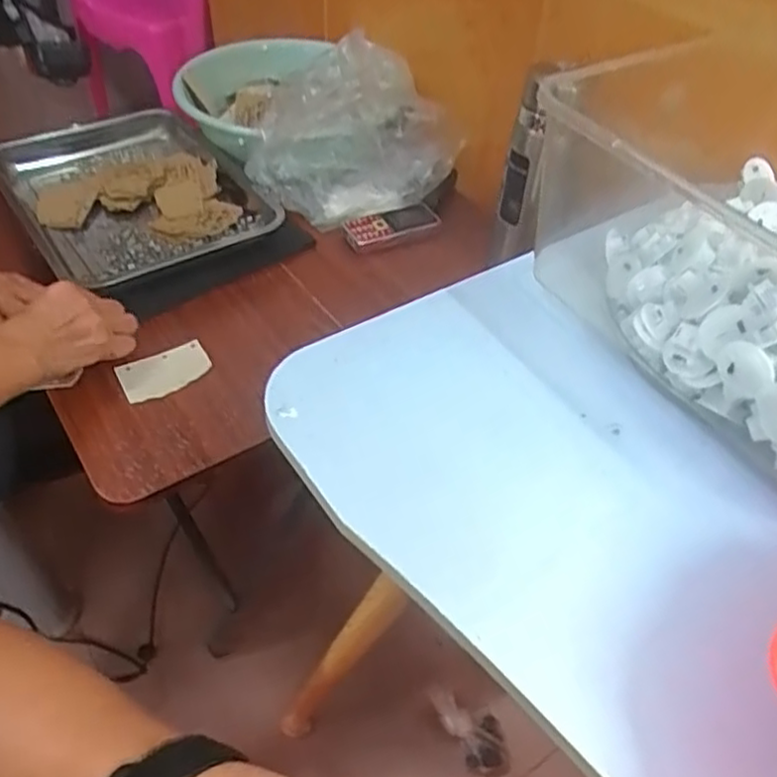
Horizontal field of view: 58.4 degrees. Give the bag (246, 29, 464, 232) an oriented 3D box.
[{"bbox_3d":[-0.037,-0.305,0.852,0.246,0.196,0.130,1,47,-1],"label":"bag"}]

